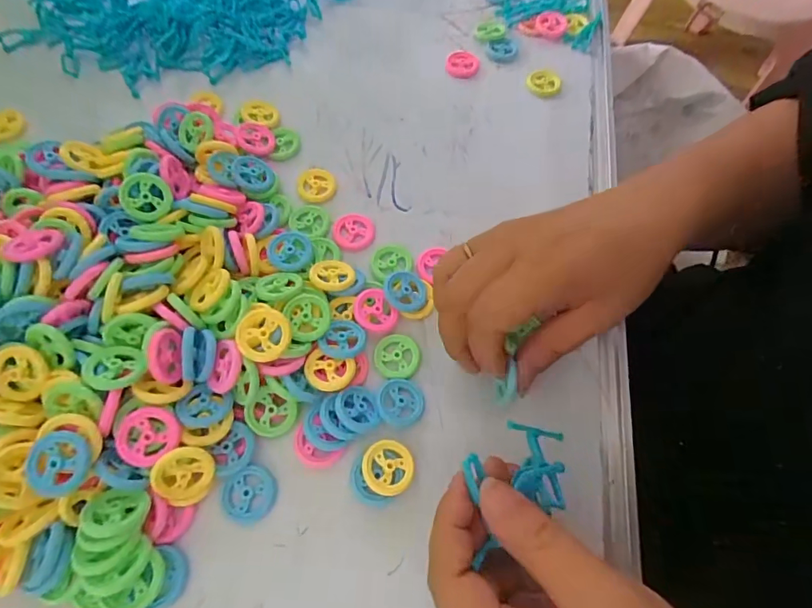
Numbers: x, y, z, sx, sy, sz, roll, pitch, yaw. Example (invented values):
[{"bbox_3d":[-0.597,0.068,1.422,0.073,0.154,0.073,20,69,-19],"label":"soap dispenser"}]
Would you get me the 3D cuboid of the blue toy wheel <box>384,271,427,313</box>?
[{"bbox_3d":[0.001,-0.008,0.301,0.029,0.005,0.028,6,72,-20],"label":"blue toy wheel"}]

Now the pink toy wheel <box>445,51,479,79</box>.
[{"bbox_3d":[0.051,-0.216,0.408,0.029,0.006,0.027,5,65,-1],"label":"pink toy wheel"}]

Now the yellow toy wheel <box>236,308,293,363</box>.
[{"bbox_3d":[-0.080,0.017,0.254,0.029,0.004,0.030,2,78,-9],"label":"yellow toy wheel"}]

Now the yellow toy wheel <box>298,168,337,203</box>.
[{"bbox_3d":[-0.068,-0.090,0.345,0.028,0.007,0.028,1,65,-2],"label":"yellow toy wheel"}]

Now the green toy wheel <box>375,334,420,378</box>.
[{"bbox_3d":[-0.005,0.033,0.289,0.029,0.004,0.028,1,65,-2],"label":"green toy wheel"}]

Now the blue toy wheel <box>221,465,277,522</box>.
[{"bbox_3d":[-0.087,0.105,0.251,0.027,0.007,0.028,1,65,-2],"label":"blue toy wheel"}]

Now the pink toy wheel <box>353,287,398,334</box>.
[{"bbox_3d":[-0.021,0.005,0.296,0.025,0.008,0.030,-32,84,-21],"label":"pink toy wheel"}]

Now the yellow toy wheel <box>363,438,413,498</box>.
[{"bbox_3d":[-0.010,0.091,0.254,0.029,0.005,0.029,1,65,-2],"label":"yellow toy wheel"}]

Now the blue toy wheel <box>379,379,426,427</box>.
[{"bbox_3d":[-0.003,0.059,0.275,0.027,0.004,0.029,1,65,-2],"label":"blue toy wheel"}]

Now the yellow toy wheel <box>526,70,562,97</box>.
[{"bbox_3d":[0.123,-0.198,0.404,0.030,0.008,0.030,1,65,-2],"label":"yellow toy wheel"}]

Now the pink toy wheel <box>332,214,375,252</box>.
[{"bbox_3d":[-0.038,-0.053,0.331,0.030,0.004,0.030,1,65,-2],"label":"pink toy wheel"}]

